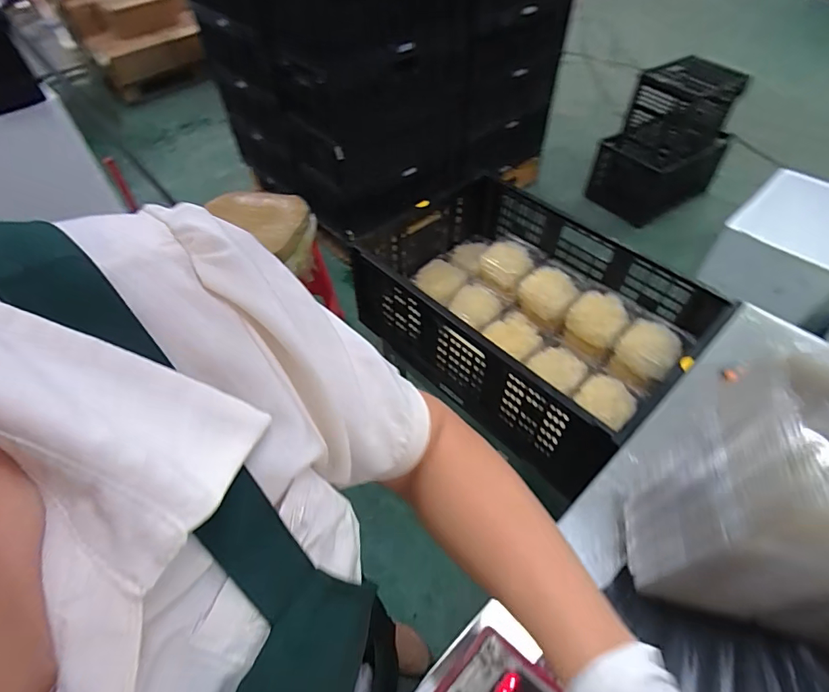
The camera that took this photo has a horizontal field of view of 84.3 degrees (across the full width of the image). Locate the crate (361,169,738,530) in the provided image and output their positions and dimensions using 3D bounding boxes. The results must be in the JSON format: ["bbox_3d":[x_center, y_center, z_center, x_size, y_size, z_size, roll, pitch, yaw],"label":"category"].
[{"bbox_3d":[0.216,-0.077,0.913,0.395,0.201,0.591,-37,59,-25],"label":"crate"}]

